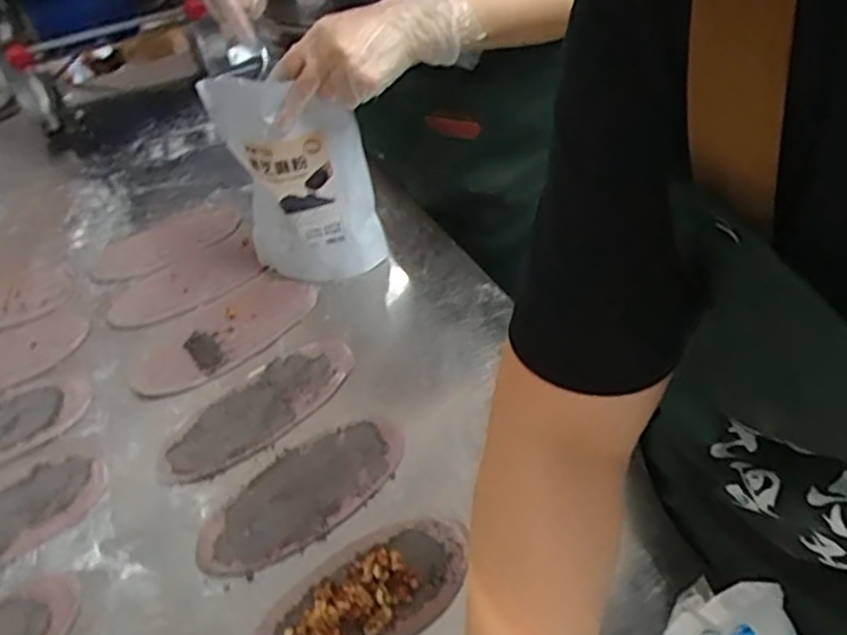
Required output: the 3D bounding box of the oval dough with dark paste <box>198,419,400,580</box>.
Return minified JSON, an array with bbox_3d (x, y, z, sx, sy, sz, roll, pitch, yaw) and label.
[{"bbox_3d":[-0.102,0.149,0.591,0.190,0.007,0.091,-36,50,-28],"label":"oval dough with dark paste"}]

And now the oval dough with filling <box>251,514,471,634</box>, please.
[{"bbox_3d":[-0.049,0.211,0.514,0.186,0.013,0.088,-30,47,-23],"label":"oval dough with filling"}]

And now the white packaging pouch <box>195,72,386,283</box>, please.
[{"bbox_3d":[-0.135,-0.140,0.736,0.157,0.234,0.061,2,44,9],"label":"white packaging pouch"}]

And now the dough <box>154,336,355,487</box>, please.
[{"bbox_3d":[-0.156,0.087,0.667,0.087,0.008,0.211,31,55,34],"label":"dough"}]

